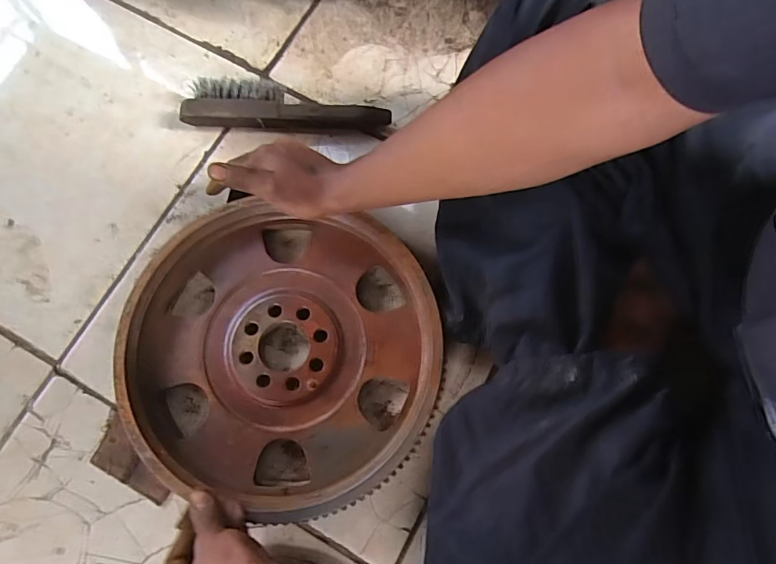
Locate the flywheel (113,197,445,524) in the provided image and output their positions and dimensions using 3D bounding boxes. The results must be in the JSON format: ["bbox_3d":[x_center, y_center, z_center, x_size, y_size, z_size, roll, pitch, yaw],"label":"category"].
[{"bbox_3d":[-0.104,0.067,0.467,0.299,0.040,0.284,8,74,1],"label":"flywheel"}]

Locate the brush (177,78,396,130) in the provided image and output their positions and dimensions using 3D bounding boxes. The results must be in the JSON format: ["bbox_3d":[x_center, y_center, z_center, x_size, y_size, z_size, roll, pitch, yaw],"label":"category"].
[{"bbox_3d":[-0.116,-0.202,0.541,0.229,0.037,0.047,1,76,0],"label":"brush"}]

